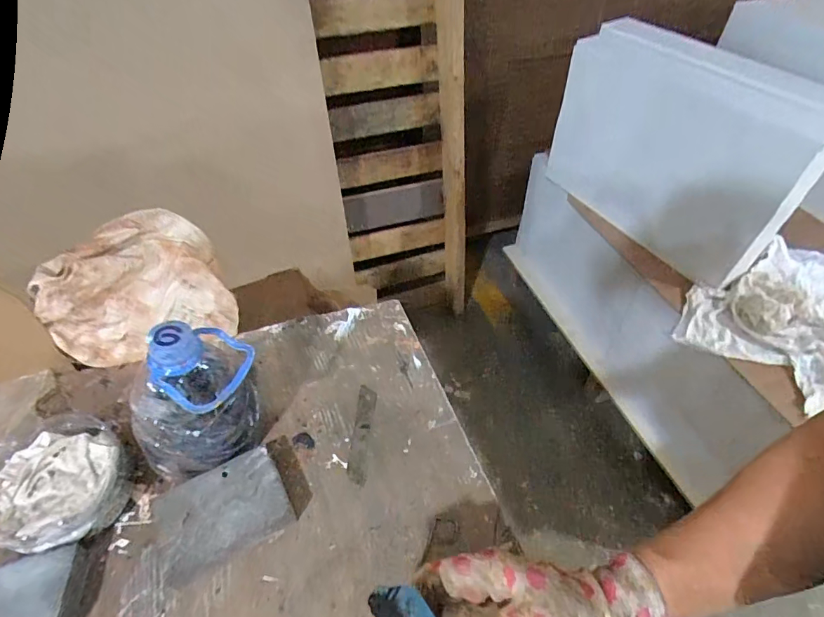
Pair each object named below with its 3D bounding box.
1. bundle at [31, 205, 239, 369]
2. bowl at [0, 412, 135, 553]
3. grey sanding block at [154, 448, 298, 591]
[{"bbox_3d":[-0.295,-0.027,0.494,0.168,0.104,0.140,-24,52,-20],"label":"bundle"},{"bbox_3d":[-0.290,0.146,0.384,0.109,0.042,0.101,32,56,27],"label":"bowl"},{"bbox_3d":[-0.151,0.166,0.376,0.095,0.025,0.071,-23,52,-19],"label":"grey sanding block"}]

